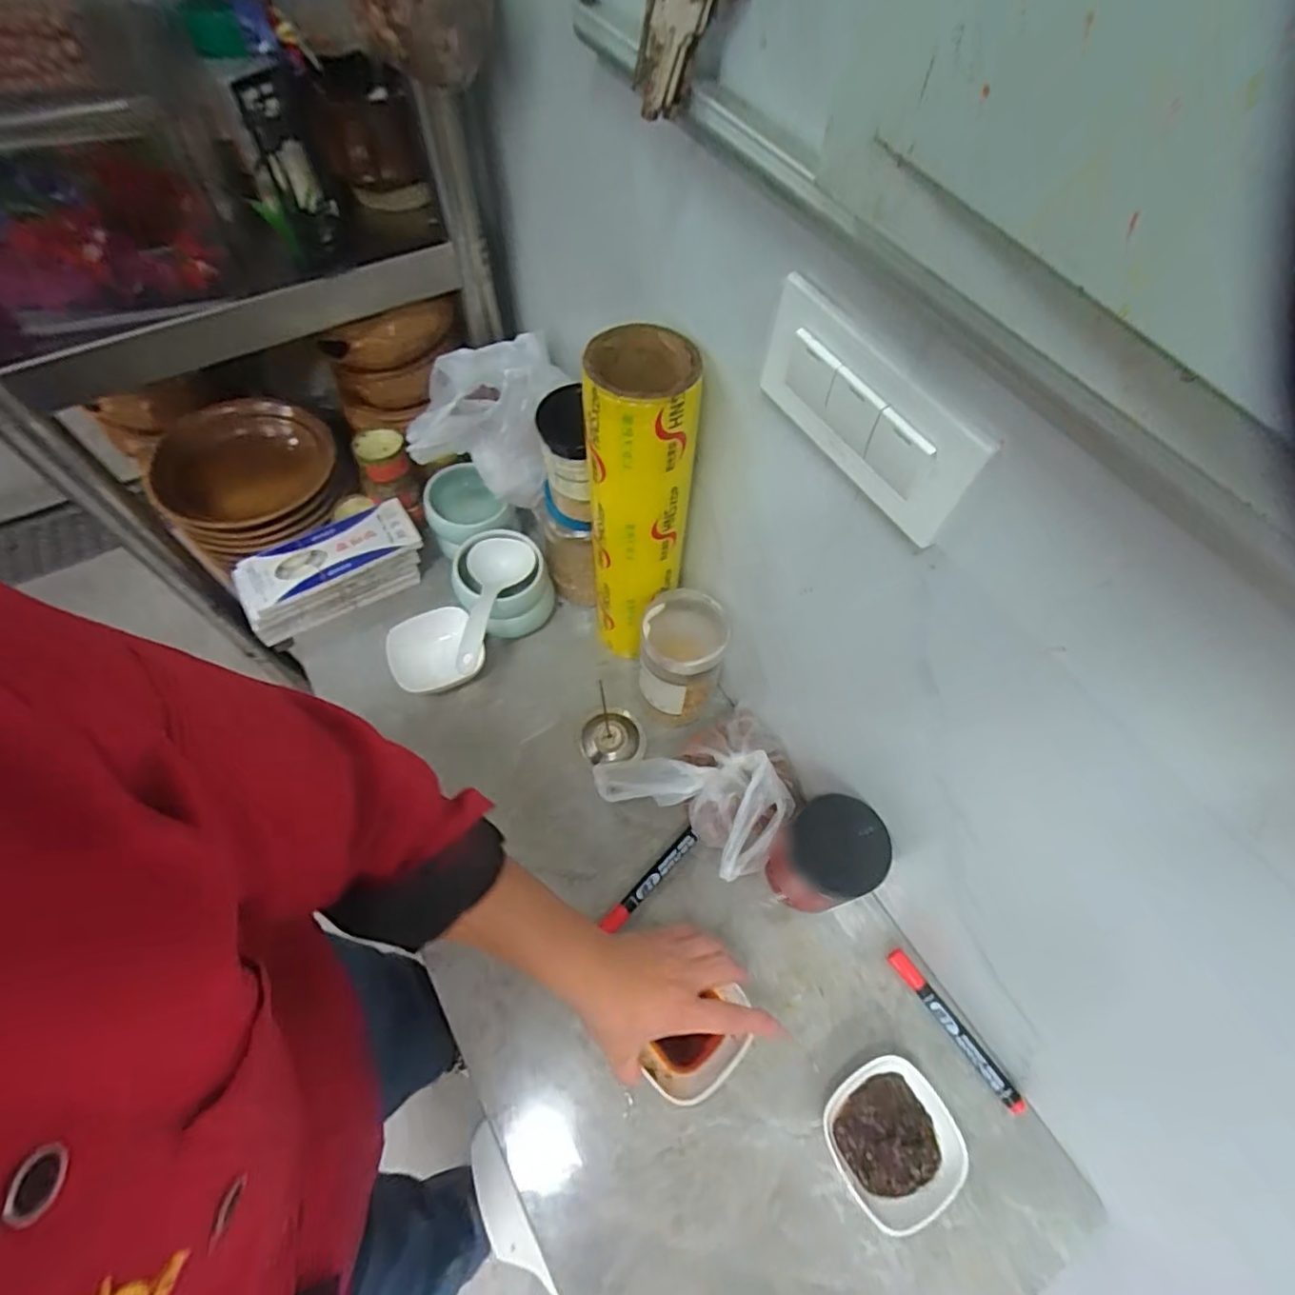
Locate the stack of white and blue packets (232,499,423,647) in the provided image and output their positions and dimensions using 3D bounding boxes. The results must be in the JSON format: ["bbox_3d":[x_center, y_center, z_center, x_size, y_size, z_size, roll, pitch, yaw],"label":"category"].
[{"bbox_3d":[-0.370,-0.090,0.730,0.207,0.066,0.091,-22,63,-14],"label":"stack of white and blue packets"}]

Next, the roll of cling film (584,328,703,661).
[{"bbox_3d":[-0.008,-0.118,0.581,0.085,0.331,0.095,3,60,0],"label":"roll of cling film"}]

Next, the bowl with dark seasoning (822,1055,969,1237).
[{"bbox_3d":[0.197,0.397,0.505,0.094,0.033,0.095,-28,65,-17],"label":"bowl with dark seasoning"}]

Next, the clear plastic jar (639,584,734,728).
[{"bbox_3d":[0.035,0.017,0.644,0.075,0.156,0.081,1,60,-1],"label":"clear plastic jar"}]

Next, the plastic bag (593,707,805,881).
[{"bbox_3d":[0.058,0.124,0.624,0.187,0.069,0.151,35,65,17],"label":"plastic bag"}]

